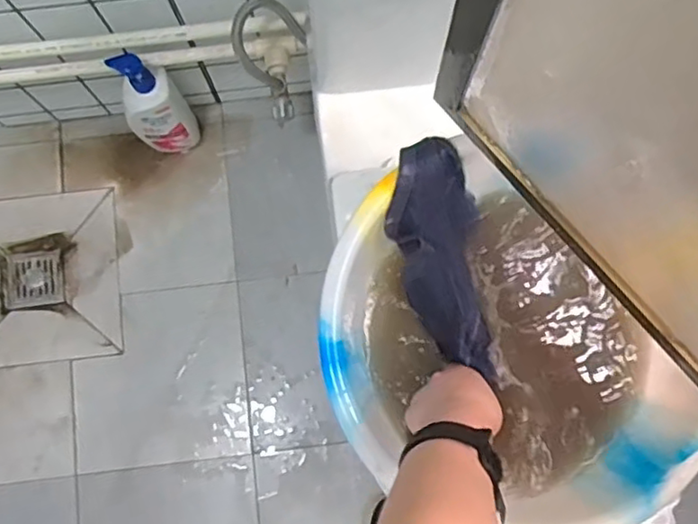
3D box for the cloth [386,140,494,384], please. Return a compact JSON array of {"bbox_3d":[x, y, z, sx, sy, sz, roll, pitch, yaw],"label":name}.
[{"bbox_3d":[0.090,-0.007,0.597,0.090,0.074,0.213,-14,102,-3],"label":"cloth"}]

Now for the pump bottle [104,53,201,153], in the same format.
[{"bbox_3d":[-0.316,-0.249,1.028,0.100,0.271,0.058,-32,81,-6],"label":"pump bottle"}]

